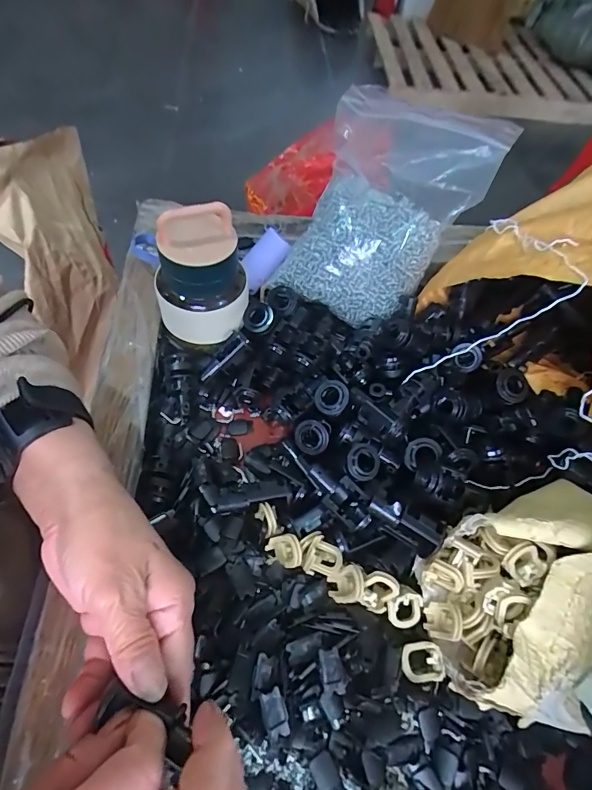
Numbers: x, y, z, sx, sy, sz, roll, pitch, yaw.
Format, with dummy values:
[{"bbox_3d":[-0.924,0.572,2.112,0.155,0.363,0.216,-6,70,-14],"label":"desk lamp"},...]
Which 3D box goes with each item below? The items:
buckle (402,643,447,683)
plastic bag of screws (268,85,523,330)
[{"bbox_3d":[0.080,0.170,0.261,0.025,0.009,0.021,0,58,-5],"label":"buckle"},{"bbox_3d":[0.081,-0.169,0.357,0.136,0.086,0.206,30,91,2],"label":"plastic bag of screws"}]

